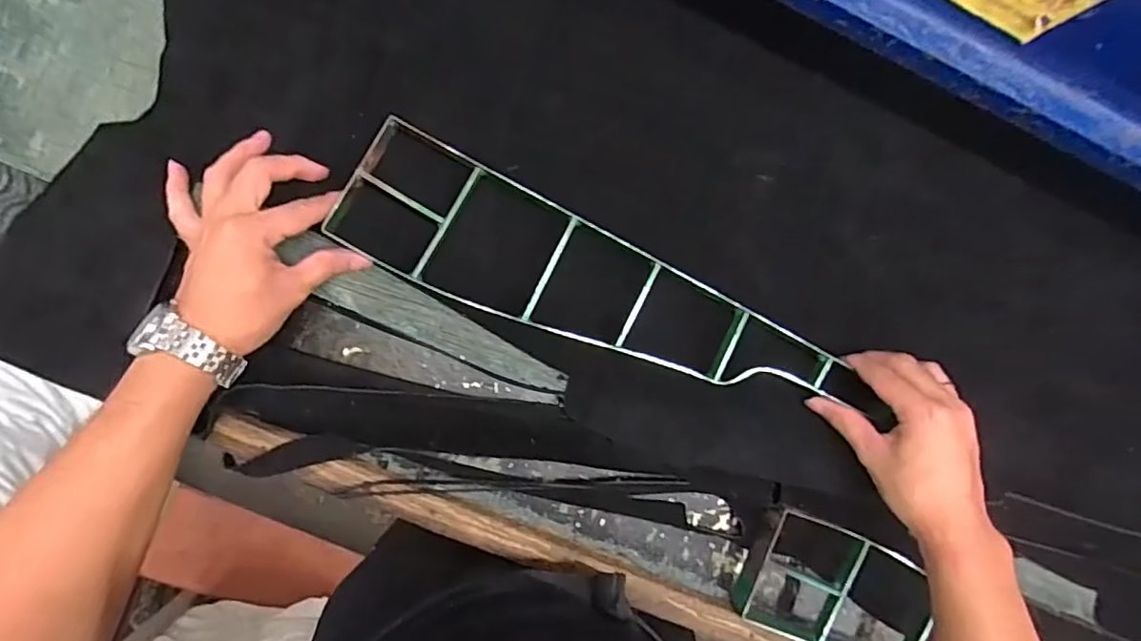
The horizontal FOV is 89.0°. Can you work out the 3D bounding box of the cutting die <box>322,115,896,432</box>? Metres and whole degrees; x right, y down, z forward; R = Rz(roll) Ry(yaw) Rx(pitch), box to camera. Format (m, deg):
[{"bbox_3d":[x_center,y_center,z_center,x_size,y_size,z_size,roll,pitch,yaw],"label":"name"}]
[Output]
[{"bbox_3d":[0.033,-0.023,0.462,0.436,0.042,0.102,23,94,-5],"label":"cutting die"}]

